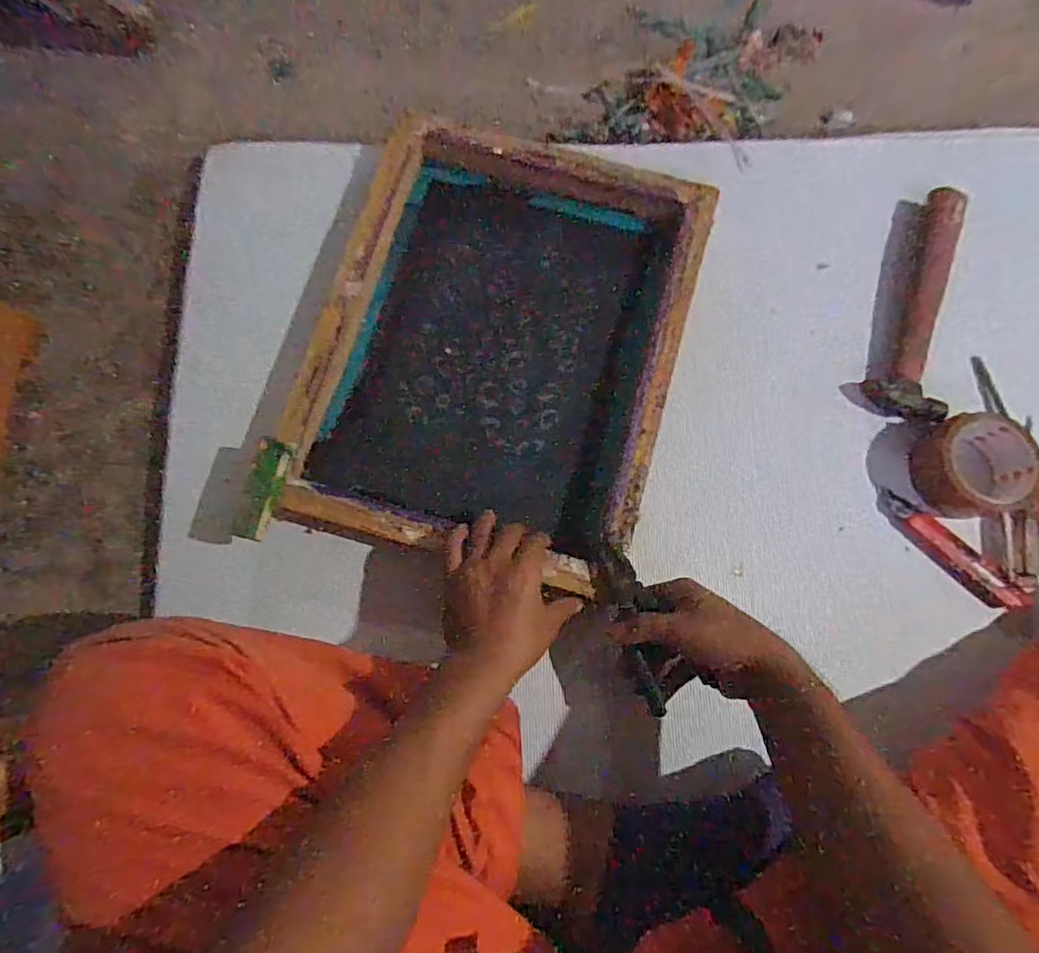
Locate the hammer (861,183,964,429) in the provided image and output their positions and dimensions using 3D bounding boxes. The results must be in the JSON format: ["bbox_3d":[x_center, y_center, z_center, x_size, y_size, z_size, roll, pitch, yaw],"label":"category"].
[{"bbox_3d":[0.441,-0.186,0.618,0.071,0.032,0.265,21,78,4],"label":"hammer"}]

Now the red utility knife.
[{"bbox_3d":[0.429,0.074,0.573,0.035,0.017,0.157,-44,81,-9],"label":"red utility knife"}]

